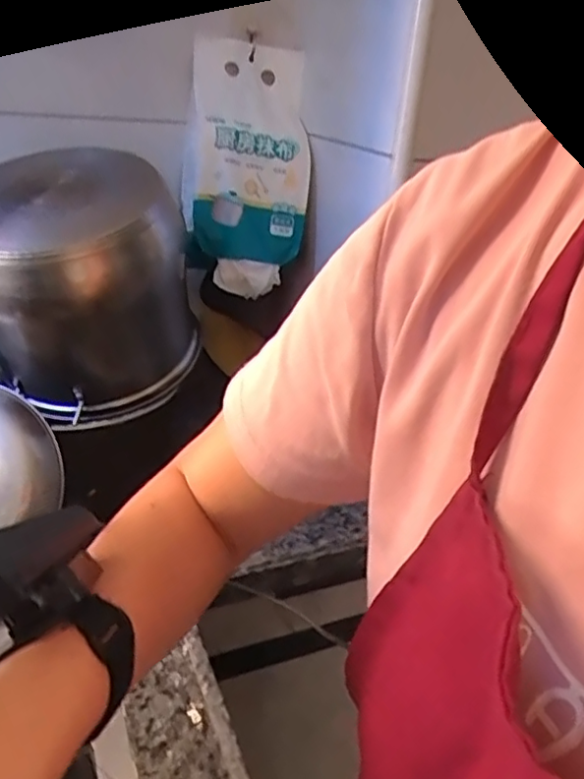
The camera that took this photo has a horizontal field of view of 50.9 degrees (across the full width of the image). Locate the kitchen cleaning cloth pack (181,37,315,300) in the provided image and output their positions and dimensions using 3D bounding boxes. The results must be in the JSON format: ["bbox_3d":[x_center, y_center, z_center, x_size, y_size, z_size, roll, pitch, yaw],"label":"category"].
[{"bbox_3d":[-0.052,-0.273,0.744,0.147,0.302,0.057,0,2,-10],"label":"kitchen cleaning cloth pack"}]

